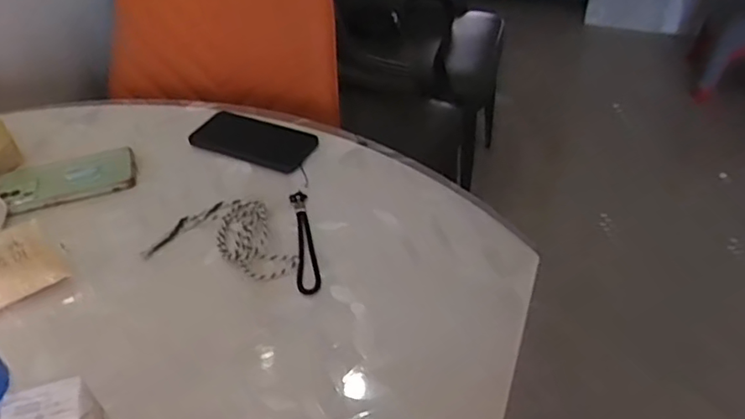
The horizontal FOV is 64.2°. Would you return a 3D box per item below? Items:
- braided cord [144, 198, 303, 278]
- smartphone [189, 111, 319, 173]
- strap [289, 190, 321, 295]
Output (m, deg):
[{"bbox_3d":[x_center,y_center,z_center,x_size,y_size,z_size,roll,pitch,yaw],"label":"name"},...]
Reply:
[{"bbox_3d":[-0.150,0.023,0.629,0.160,0.011,0.101,8,43,8],"label":"braided cord"},{"bbox_3d":[-0.148,-0.090,0.751,0.153,0.008,0.078,17,45,18],"label":"smartphone"},{"bbox_3d":[-0.072,0.030,0.626,0.023,0.004,0.146,-6,43,-7],"label":"strap"}]

